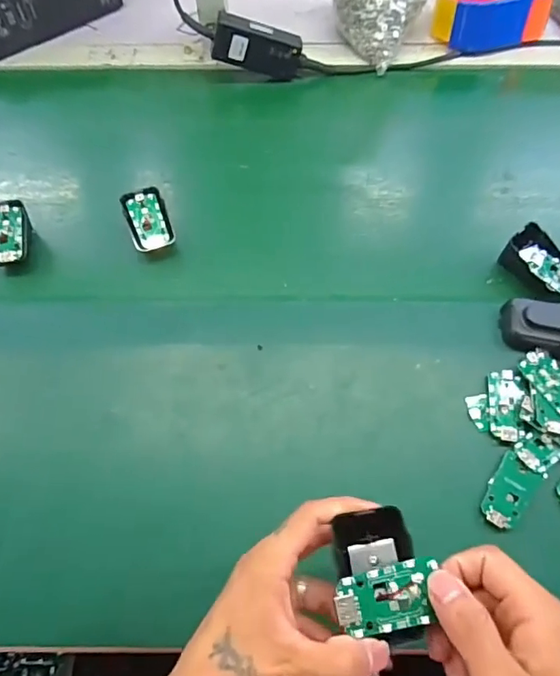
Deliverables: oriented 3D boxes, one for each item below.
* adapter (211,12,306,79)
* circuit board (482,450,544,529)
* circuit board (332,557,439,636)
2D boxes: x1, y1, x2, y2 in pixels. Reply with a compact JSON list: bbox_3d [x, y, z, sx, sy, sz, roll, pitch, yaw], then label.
[{"bbox_3d":[-0.028,-0.381,0.640,0.116,0.050,0.027,7,58,-19],"label":"adapter"},{"bbox_3d":[0.190,0.126,0.399,0.032,0.004,0.060,33,65,17],"label":"circuit board"},{"bbox_3d":[0.058,0.141,0.264,0.056,0.008,0.031,-8,60,-4],"label":"circuit board"}]

